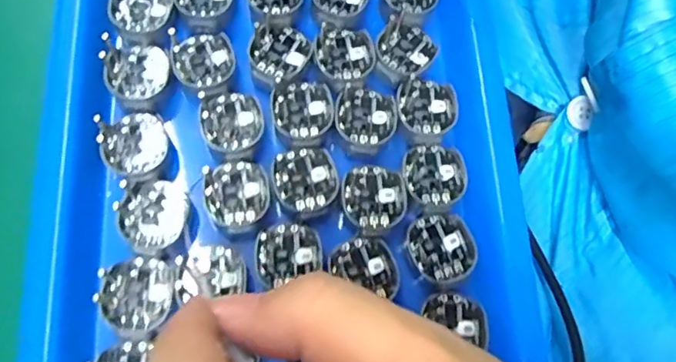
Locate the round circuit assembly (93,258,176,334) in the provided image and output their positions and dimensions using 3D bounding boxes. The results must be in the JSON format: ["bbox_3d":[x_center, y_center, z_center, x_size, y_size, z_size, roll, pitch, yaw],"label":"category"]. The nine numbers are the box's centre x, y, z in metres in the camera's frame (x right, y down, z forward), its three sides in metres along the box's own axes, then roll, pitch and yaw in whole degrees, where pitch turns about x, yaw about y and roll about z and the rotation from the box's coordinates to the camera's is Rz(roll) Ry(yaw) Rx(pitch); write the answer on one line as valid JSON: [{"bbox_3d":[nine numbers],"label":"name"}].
[{"bbox_3d":[-0.073,0.041,0.208,0.026,0.004,0.026,1,73,-2],"label":"round circuit assembly"}]

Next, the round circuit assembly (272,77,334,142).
[{"bbox_3d":[-0.014,-0.030,0.236,0.025,0.004,0.027,1,73,-2],"label":"round circuit assembly"}]

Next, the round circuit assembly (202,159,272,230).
[{"bbox_3d":[-0.039,0.005,0.223,0.025,0.004,0.027,1,73,-2],"label":"round circuit assembly"}]

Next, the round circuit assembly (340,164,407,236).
[{"bbox_3d":[0.014,0.007,0.226,0.025,0.004,0.028,-3,73,-3],"label":"round circuit assembly"}]

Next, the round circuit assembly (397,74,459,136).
[{"bbox_3d":[0.037,-0.031,0.240,0.025,0.004,0.025,1,73,-2],"label":"round circuit assembly"}]

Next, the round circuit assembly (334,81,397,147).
[{"bbox_3d":[0.011,-0.028,0.237,0.024,0.005,0.028,3,73,-1],"label":"round circuit assembly"}]

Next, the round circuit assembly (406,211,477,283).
[{"bbox_3d":[0.040,0.025,0.221,0.024,0.004,0.027,-24,75,-9],"label":"round circuit assembly"}]

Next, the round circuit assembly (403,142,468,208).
[{"bbox_3d":[0.039,-0.003,0.231,0.024,0.004,0.027,-8,73,-5],"label":"round circuit assembly"}]

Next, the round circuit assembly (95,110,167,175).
[{"bbox_3d":[-0.080,-0.016,0.224,0.024,0.007,0.025,1,73,-2],"label":"round circuit assembly"}]

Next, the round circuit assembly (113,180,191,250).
[{"bbox_3d":[-0.071,0.013,0.218,0.026,0.004,0.027,1,73,-2],"label":"round circuit assembly"}]

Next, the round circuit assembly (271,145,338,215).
[{"bbox_3d":[-0.013,-0.001,0.226,0.025,0.004,0.027,1,73,-2],"label":"round circuit assembly"}]

